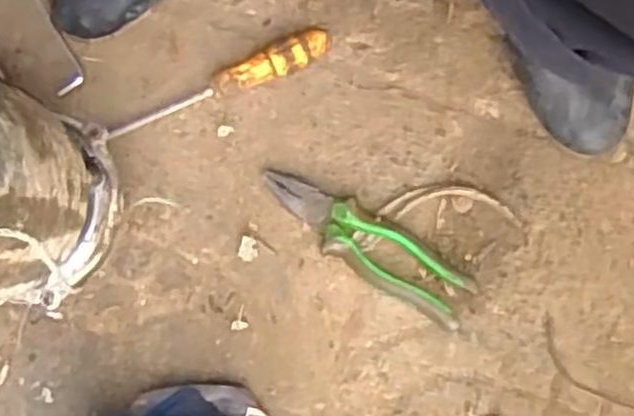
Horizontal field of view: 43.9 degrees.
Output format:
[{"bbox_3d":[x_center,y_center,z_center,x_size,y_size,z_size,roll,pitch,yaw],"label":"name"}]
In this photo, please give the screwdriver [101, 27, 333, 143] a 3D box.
[{"bbox_3d":[-0.083,-0.103,0.677,0.201,0.030,0.023,-24,76,-4],"label":"screwdriver"}]

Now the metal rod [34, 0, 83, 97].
[{"bbox_3d":[-0.245,-0.172,0.701,0.025,0.005,0.149,-23,76,-4],"label":"metal rod"}]

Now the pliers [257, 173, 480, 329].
[{"bbox_3d":[0.036,0.029,0.643,0.190,0.028,0.047,31,79,9],"label":"pliers"}]

